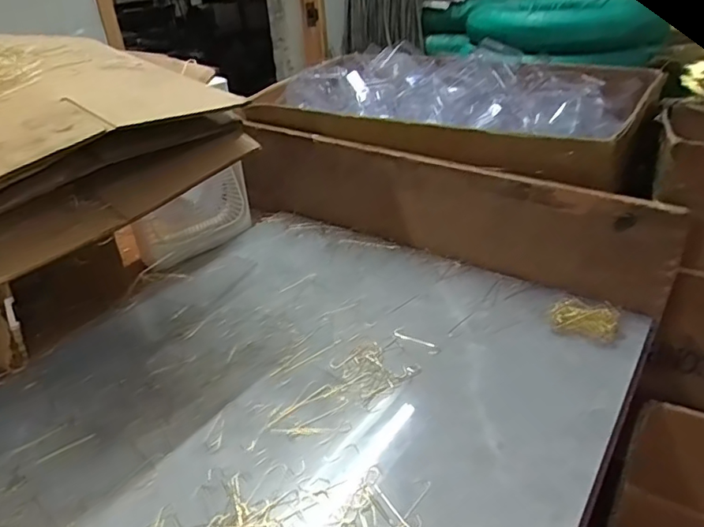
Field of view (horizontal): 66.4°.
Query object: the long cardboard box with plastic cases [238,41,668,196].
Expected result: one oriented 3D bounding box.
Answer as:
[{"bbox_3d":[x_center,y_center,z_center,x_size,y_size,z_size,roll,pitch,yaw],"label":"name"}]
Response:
[{"bbox_3d":[0.177,-0.246,0.947,0.627,0.211,0.366,16,36,30],"label":"long cardboard box with plastic cases"}]

